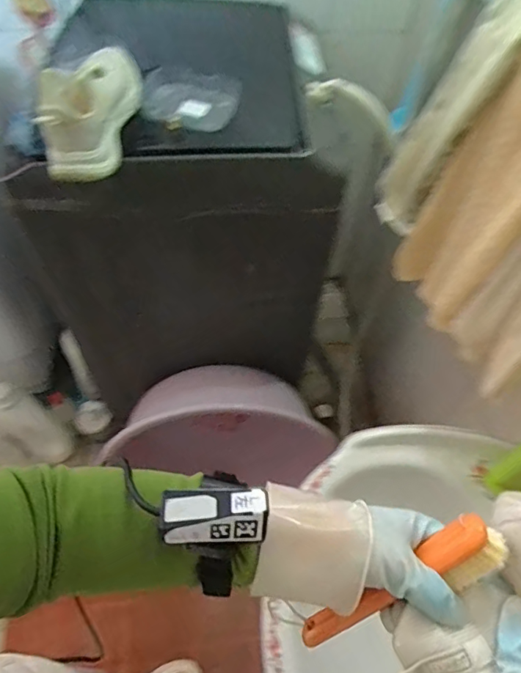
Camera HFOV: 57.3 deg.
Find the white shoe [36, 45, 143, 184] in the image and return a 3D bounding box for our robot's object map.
[{"bbox_3d":[-0.232,-0.313,0.669,0.100,0.105,0.217,12,55,6],"label":"white shoe"}]

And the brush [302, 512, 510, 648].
[{"bbox_3d":[0.100,0.193,0.357,0.175,0.027,0.039,-42,59,18],"label":"brush"}]

